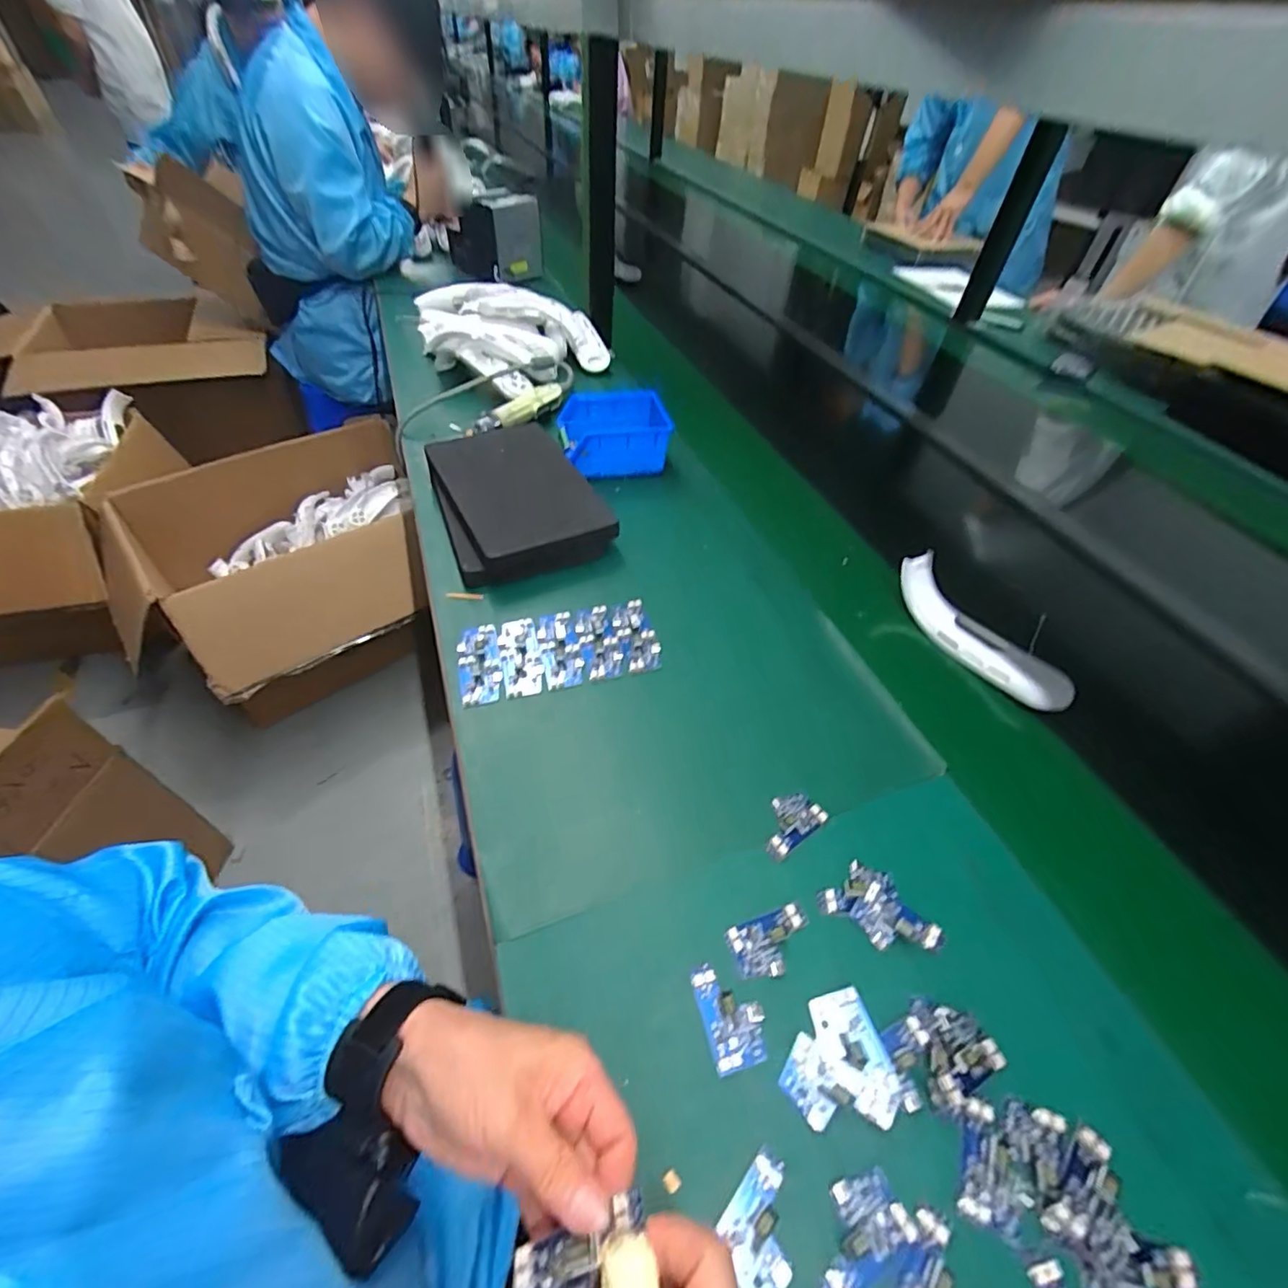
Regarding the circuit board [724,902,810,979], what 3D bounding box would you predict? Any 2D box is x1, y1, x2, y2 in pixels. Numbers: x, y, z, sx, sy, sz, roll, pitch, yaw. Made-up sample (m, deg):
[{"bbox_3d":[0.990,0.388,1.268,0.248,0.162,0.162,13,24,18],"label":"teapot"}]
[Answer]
[{"bbox_3d":[0.089,0.203,0.382,0.059,0.006,0.035,-13,51,-16],"label":"circuit board"}]

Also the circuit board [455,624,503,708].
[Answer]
[{"bbox_3d":[-0.155,0.020,0.527,0.038,0.007,0.089,-10,50,-14],"label":"circuit board"}]

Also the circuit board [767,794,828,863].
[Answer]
[{"bbox_3d":[0.113,0.140,0.441,0.057,0.004,0.035,-29,57,-27],"label":"circuit board"}]

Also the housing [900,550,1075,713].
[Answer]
[{"bbox_3d":[0.344,-0.011,0.572,0.045,0.062,0.191,-30,57,-27],"label":"housing"}]

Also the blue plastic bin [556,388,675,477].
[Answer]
[{"bbox_3d":[-0.042,-0.283,0.764,0.139,0.075,0.123,-7,50,-11],"label":"blue plastic bin"}]

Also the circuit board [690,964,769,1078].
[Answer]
[{"bbox_3d":[0.055,0.231,0.351,0.038,0.008,0.056,-10,50,-14],"label":"circuit board"}]

